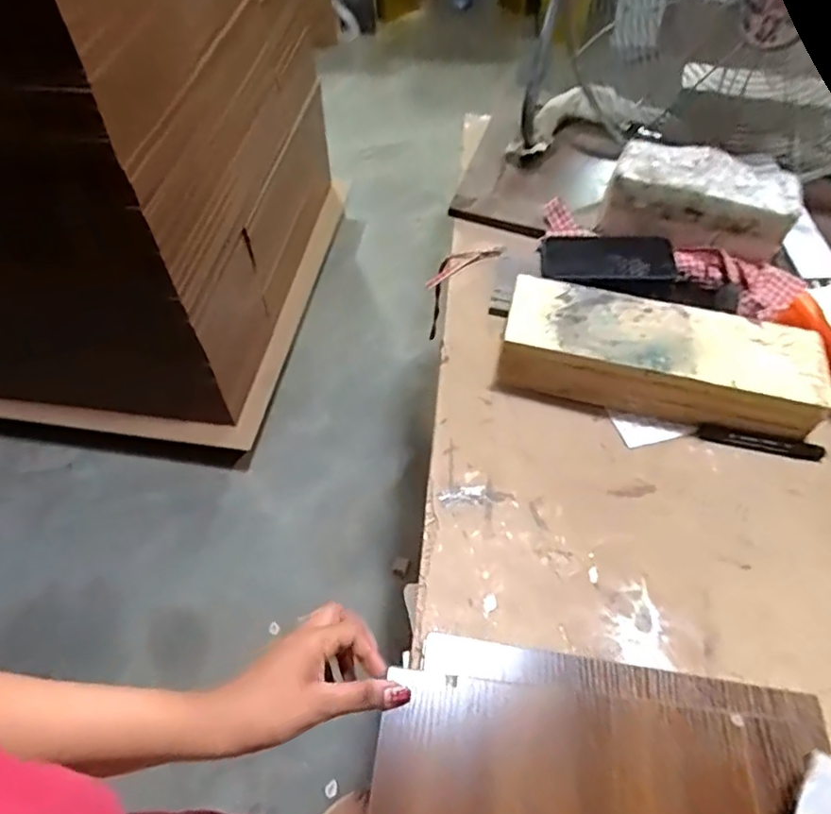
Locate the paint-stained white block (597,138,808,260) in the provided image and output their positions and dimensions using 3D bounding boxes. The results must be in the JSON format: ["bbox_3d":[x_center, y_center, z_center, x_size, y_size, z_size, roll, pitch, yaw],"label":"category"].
[{"bbox_3d":[0.368,-0.268,0.792,0.219,0.091,0.111,19,56,14],"label":"paint-stained white block"}]

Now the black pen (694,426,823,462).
[{"bbox_3d":[0.375,0.038,0.651,0.128,0.012,0.016,9,54,7],"label":"black pen"}]

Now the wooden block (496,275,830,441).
[{"bbox_3d":[0.267,-0.055,0.672,0.333,0.079,0.115,10,54,8],"label":"wooden block"}]

